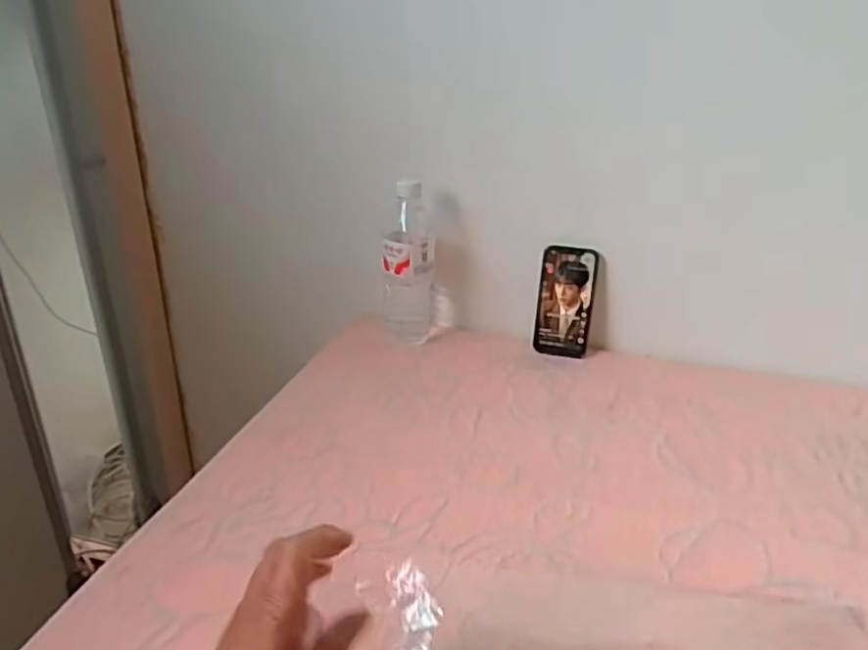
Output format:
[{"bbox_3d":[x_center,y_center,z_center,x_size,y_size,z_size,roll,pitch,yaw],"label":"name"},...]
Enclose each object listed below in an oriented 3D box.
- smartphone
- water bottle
[{"bbox_3d":[0.177,-0.031,0.913,0.074,0.145,0.010,8,8,12],"label":"smartphone"},{"bbox_3d":[-0.035,-0.083,0.923,0.069,0.214,0.066,0,26,-2],"label":"water bottle"}]

